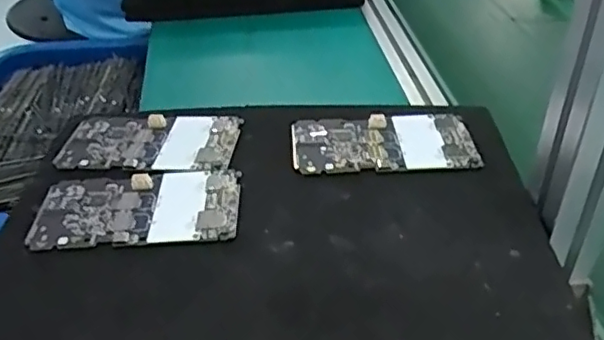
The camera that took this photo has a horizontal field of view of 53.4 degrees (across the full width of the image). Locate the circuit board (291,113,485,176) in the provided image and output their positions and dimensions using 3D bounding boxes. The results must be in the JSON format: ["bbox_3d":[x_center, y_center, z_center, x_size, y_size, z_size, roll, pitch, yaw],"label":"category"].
[{"bbox_3d":[0.058,-0.022,0.437,0.129,0.005,0.064,-3,38,0],"label":"circuit board"}]

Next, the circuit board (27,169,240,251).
[{"bbox_3d":[-0.105,0.022,0.388,0.127,0.008,0.064,-2,38,1],"label":"circuit board"}]

